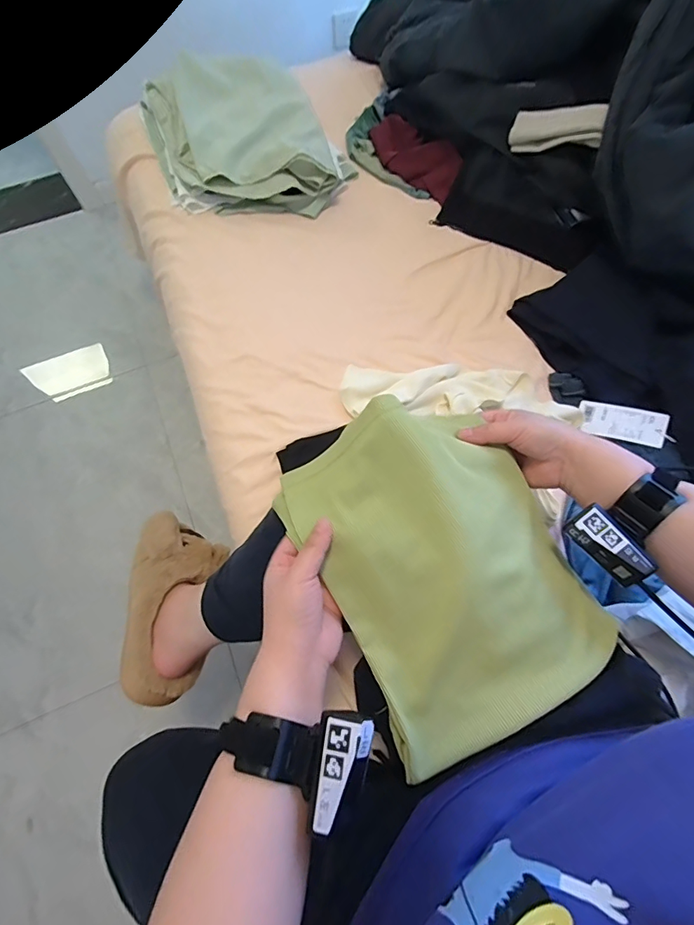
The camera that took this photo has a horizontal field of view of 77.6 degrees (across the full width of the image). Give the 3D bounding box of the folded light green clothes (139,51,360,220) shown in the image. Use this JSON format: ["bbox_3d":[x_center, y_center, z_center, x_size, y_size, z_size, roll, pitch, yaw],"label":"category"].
[{"bbox_3d":[-0.199,-0.637,0.837,0.338,0.116,0.363,-20,67,-7],"label":"folded light green clothes"}]

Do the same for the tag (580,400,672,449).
[{"bbox_3d":[0.388,-0.057,0.609,0.107,0.005,0.059,17,68,27],"label":"tag"}]

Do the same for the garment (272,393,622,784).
[{"bbox_3d":[0.086,0.078,0.380,0.218,0.081,0.278,-27,67,-12],"label":"garment"}]

